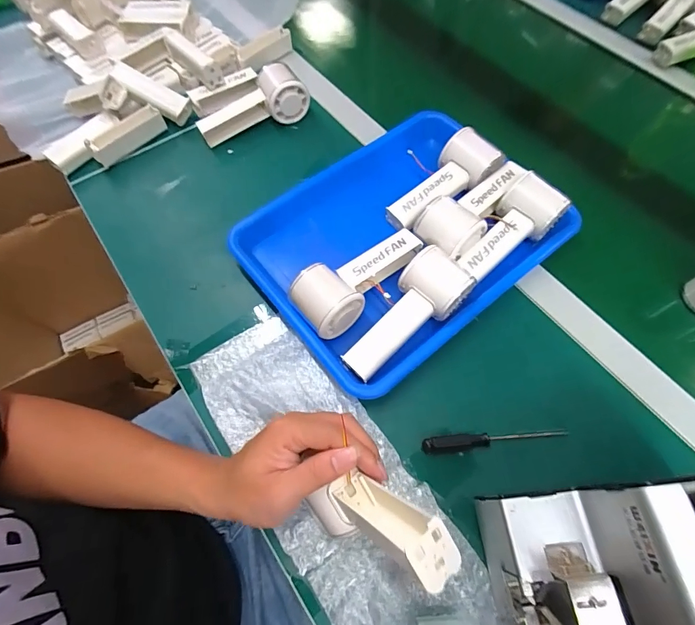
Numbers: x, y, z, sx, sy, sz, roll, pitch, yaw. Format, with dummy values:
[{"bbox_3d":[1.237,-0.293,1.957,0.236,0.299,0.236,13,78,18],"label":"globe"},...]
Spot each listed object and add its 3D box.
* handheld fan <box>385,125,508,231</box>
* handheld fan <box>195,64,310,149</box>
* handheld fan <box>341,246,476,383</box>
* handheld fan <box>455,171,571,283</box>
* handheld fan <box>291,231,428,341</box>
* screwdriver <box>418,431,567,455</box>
[{"bbox_3d":[0.110,-0.152,0.454,0.138,0.049,0.062,-37,68,-16],"label":"handheld fan"},{"bbox_3d":[-0.134,-0.290,0.537,0.153,0.055,0.058,-19,65,-8],"label":"handheld fan"},{"bbox_3d":[0.059,0.003,0.385,0.059,0.053,0.152,41,71,19],"label":"handheld fan"},{"bbox_3d":[0.173,-0.092,0.425,0.130,0.044,0.060,-38,69,-16],"label":"handheld fan"},{"bbox_3d":[0.016,-0.039,0.409,0.154,0.056,0.061,-37,68,-16],"label":"handheld fan"},{"bbox_3d":[0.136,0.116,0.355,0.132,0.011,0.015,-6,63,-2],"label":"screwdriver"}]

